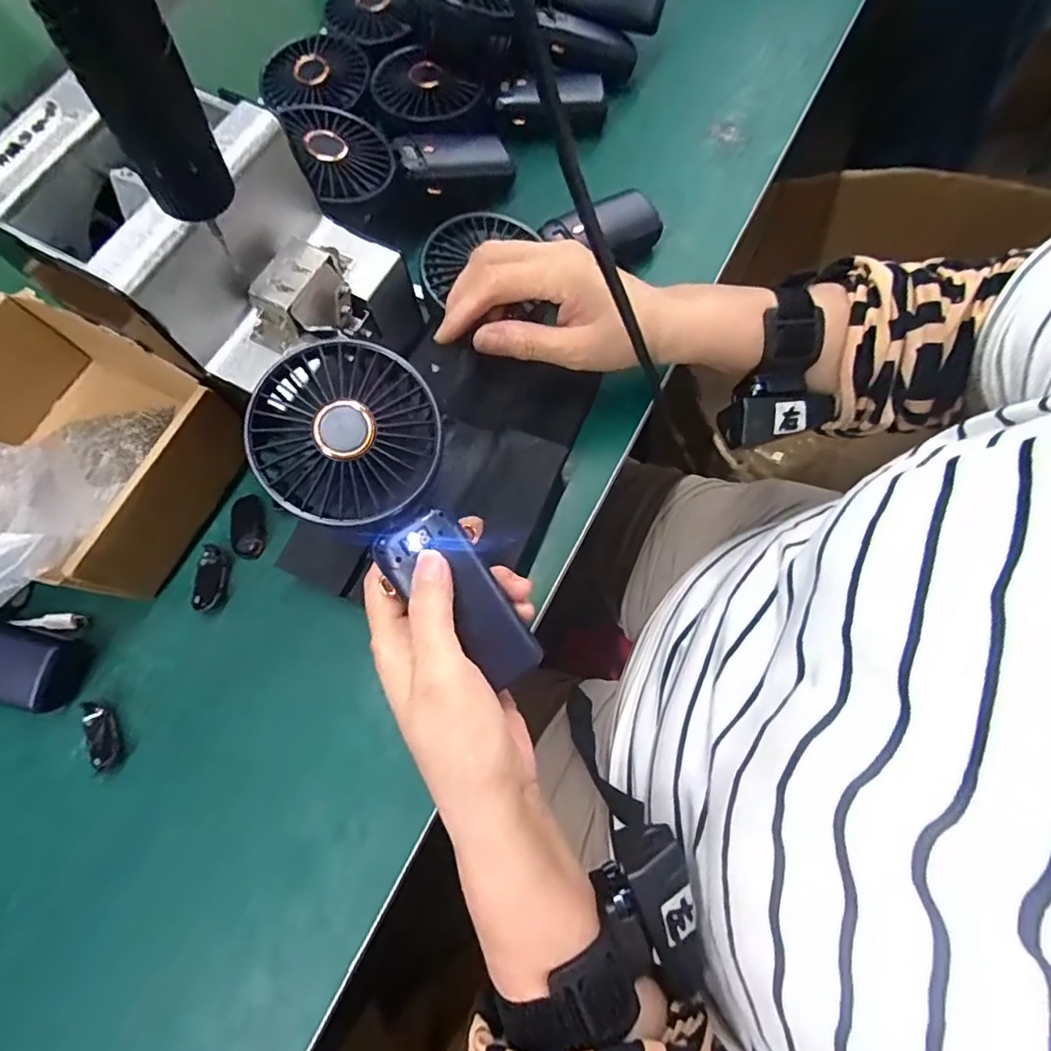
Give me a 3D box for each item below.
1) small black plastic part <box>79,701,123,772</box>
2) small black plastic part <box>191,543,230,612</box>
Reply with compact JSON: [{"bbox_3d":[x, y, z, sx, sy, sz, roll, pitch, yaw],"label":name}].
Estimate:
[{"bbox_3d":[-0.250,0.122,0.328,0.017,0.010,0.041,-33,75,-7],"label":"small black plastic part"},{"bbox_3d":[-0.200,0.032,0.352,0.021,0.004,0.042,3,74,3],"label":"small black plastic part"}]

